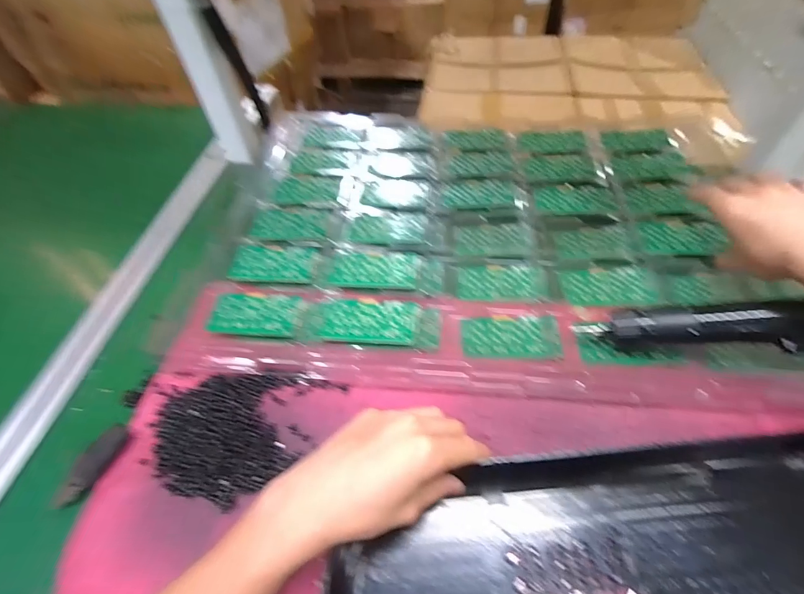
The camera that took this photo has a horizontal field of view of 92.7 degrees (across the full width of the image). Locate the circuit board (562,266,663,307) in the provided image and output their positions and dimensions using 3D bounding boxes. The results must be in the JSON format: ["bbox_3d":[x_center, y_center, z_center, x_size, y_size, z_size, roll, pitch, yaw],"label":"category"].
[{"bbox_3d":[0.225,-0.011,0.417,0.092,0.010,0.051,1,53,3],"label":"circuit board"}]

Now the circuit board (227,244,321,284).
[{"bbox_3d":[-0.147,-0.039,0.439,0.099,0.004,0.052,5,54,6],"label":"circuit board"}]

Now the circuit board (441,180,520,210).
[{"bbox_3d":[0.103,-0.135,0.502,0.090,0.008,0.052,8,54,8],"label":"circuit board"}]

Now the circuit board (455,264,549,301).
[{"bbox_3d":[0.111,-0.015,0.426,0.094,0.008,0.050,4,53,5],"label":"circuit board"}]

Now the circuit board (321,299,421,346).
[{"bbox_3d":[-0.033,0.024,0.384,0.093,0.009,0.050,6,54,6],"label":"circuit board"}]

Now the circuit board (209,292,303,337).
[{"bbox_3d":[-0.152,0.016,0.398,0.091,0.005,0.051,5,53,6],"label":"circuit board"}]

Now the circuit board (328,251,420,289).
[{"bbox_3d":[-0.030,-0.031,0.428,0.097,0.006,0.051,5,54,6],"label":"circuit board"}]

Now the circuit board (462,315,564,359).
[{"bbox_3d":[0.108,0.039,0.382,0.092,0.010,0.046,2,53,4],"label":"circuit board"}]

